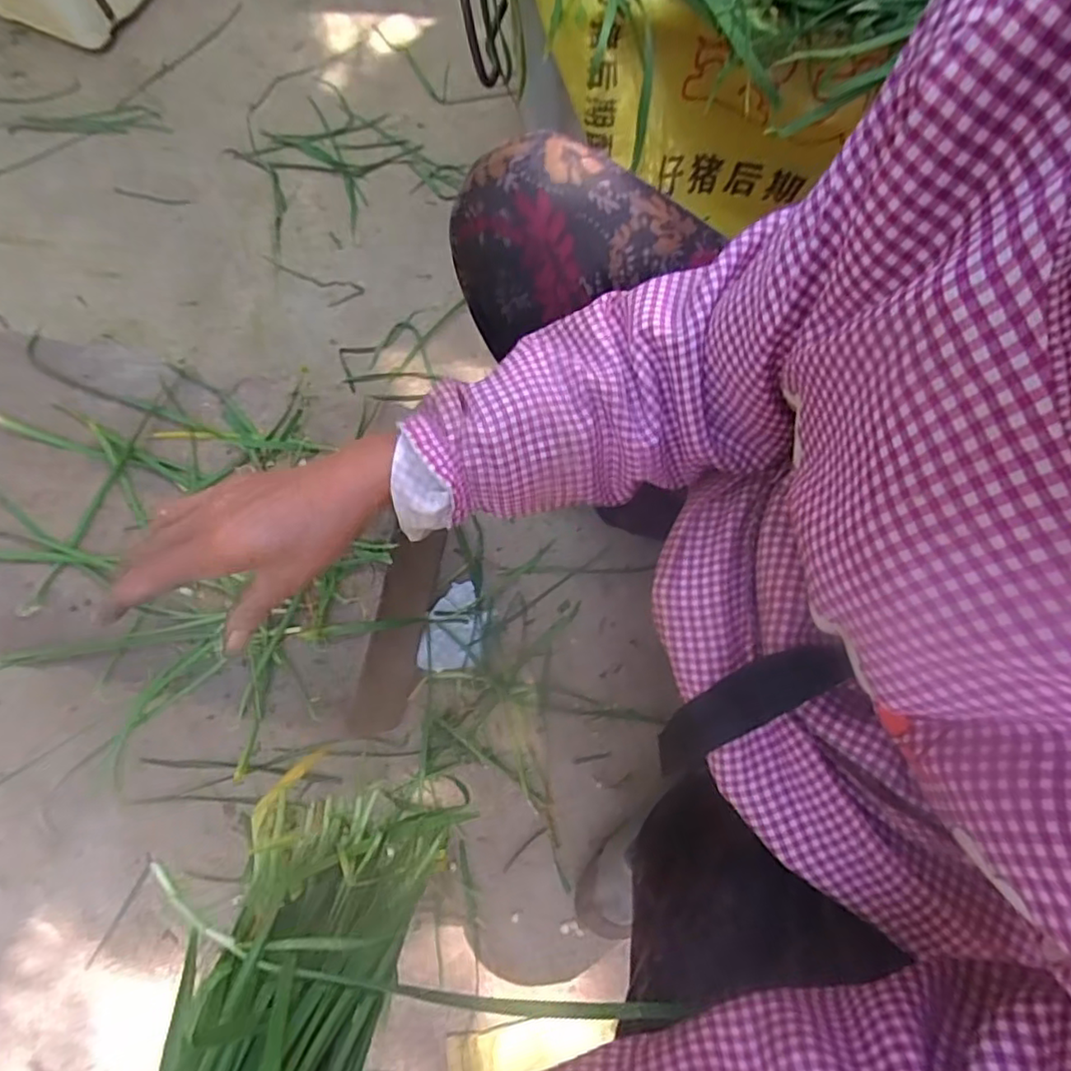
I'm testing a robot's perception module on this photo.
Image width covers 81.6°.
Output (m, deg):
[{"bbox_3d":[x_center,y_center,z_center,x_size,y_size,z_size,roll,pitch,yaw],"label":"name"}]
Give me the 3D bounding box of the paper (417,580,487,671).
[{"bbox_3d":[-0.095,0.106,0.722,0.068,0.012,0.103,9,78,2],"label":"paper"}]

